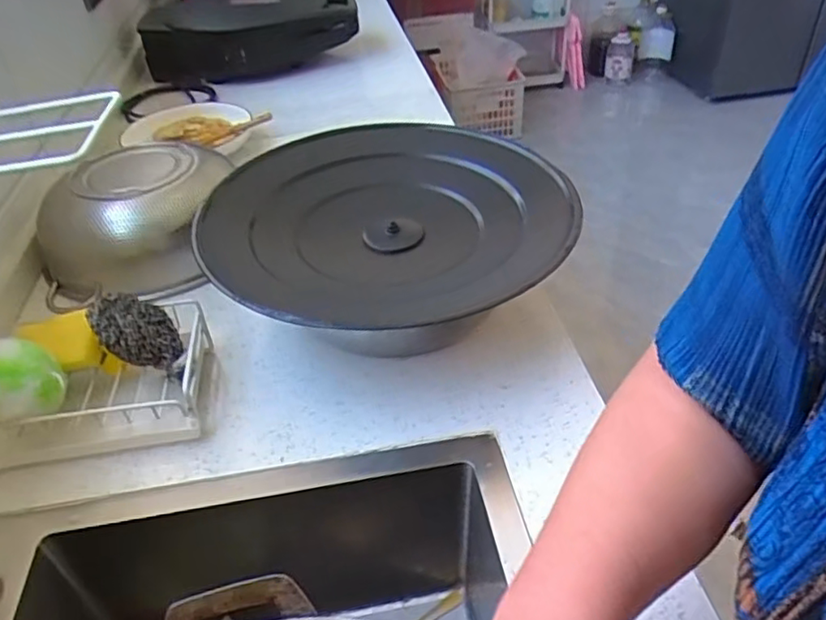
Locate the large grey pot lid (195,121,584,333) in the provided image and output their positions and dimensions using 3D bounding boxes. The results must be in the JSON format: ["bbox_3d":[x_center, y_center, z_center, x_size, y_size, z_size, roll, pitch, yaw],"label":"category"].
[{"bbox_3d":[-0.038,-0.090,0.630,0.329,0.059,0.338,1,39,-1],"label":"large grey pot lid"}]

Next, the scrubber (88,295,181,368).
[{"bbox_3d":[-0.249,0.019,0.569,0.063,0.053,0.069,-24,42,-22],"label":"scrubber"}]

